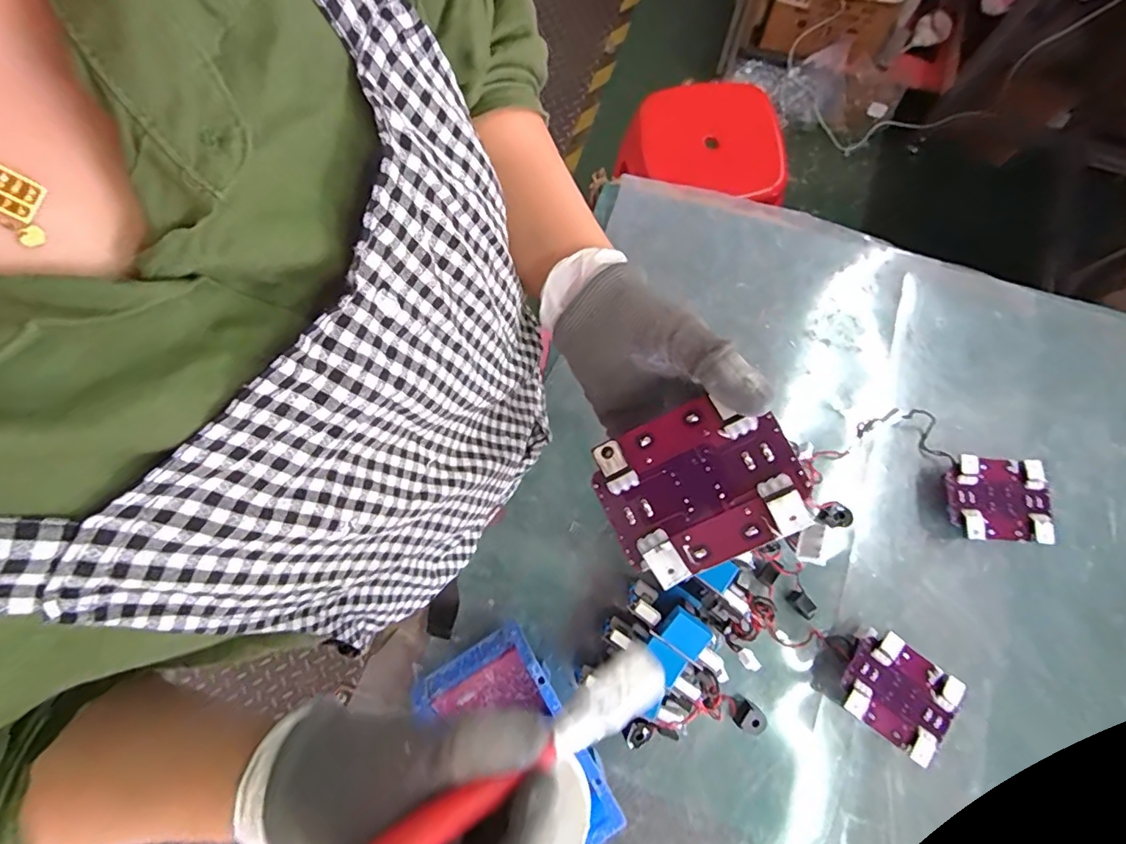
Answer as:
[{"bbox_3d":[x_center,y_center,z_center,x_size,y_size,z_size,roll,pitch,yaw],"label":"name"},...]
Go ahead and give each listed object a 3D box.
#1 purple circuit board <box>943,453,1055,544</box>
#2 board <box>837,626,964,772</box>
[{"bbox_3d":[0.435,0.080,0.538,0.092,0.040,0.081,3,75,1],"label":"purple circuit board"},{"bbox_3d":[0.309,0.249,0.484,0.092,0.015,0.080,37,83,7],"label":"board"}]

